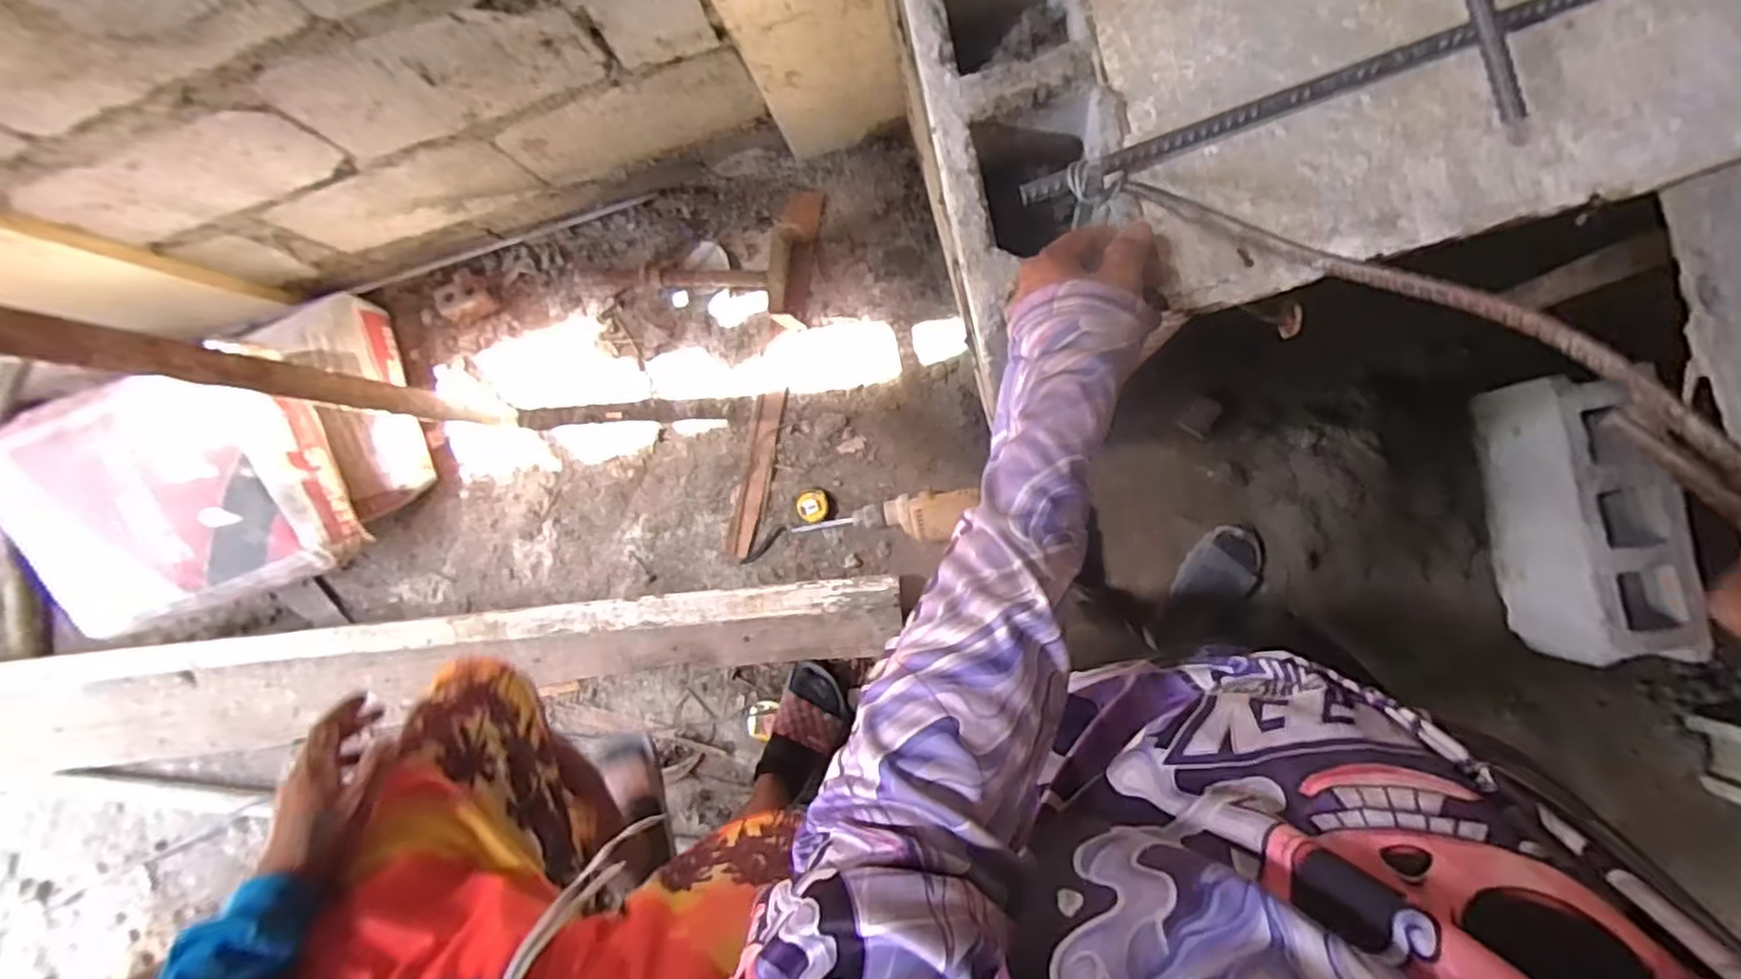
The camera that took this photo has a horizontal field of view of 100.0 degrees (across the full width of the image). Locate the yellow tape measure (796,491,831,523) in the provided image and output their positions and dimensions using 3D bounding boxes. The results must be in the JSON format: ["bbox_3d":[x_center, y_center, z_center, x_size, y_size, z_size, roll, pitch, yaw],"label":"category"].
[{"bbox_3d":[-0.100,0.030,1.291,0.053,0.025,0.055,0,90,8],"label":"yellow tape measure"}]

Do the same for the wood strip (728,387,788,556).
[{"bbox_3d":[-0.204,-0.027,1.325,0.056,0.008,0.306,13,92,8],"label":"wood strip"}]

